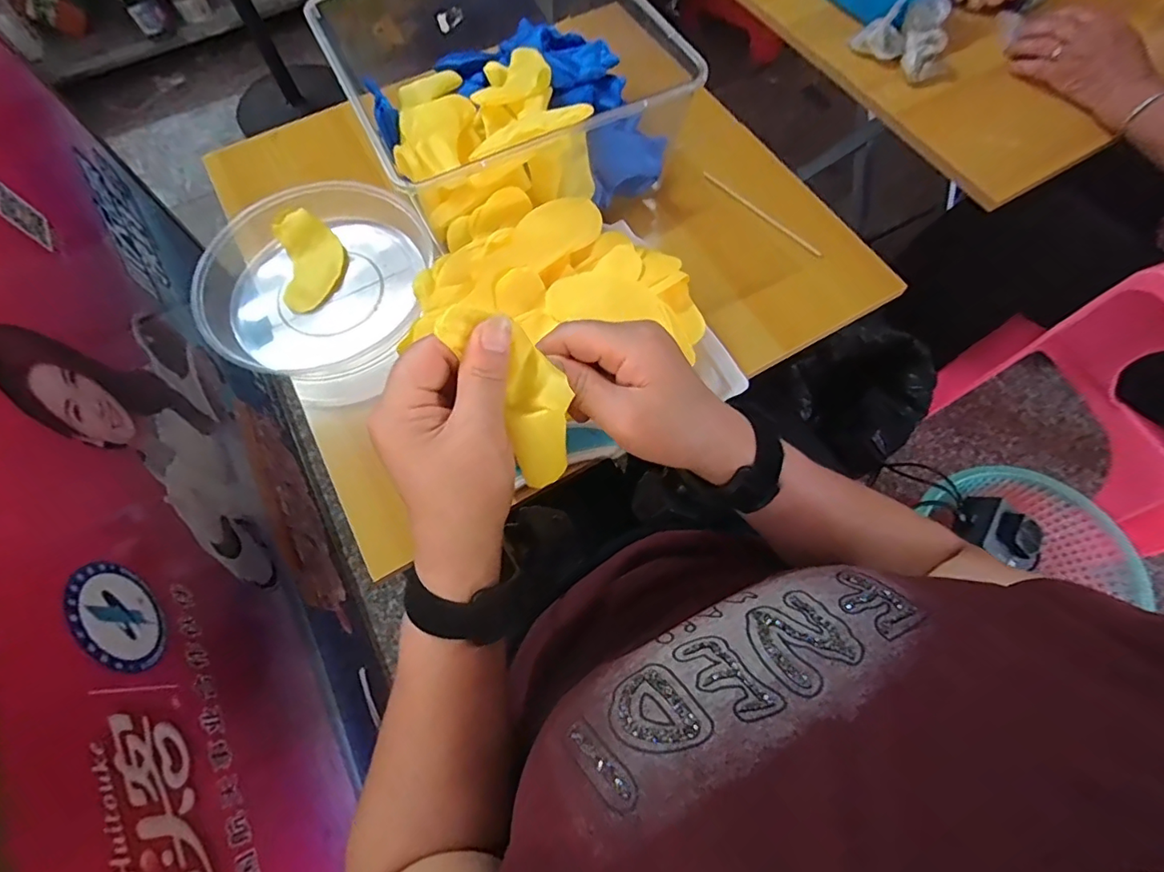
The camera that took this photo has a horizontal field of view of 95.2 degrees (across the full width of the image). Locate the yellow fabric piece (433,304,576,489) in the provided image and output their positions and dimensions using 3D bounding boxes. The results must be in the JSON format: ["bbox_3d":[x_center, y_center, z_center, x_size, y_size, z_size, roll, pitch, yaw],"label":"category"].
[{"bbox_3d":[-0.031,-0.023,0.276,0.041,0.027,0.103,-30,104,-11],"label":"yellow fabric piece"}]

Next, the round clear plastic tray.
[{"bbox_3d":[-0.286,-0.168,0.566,0.223,0.046,0.225,0,67,1],"label":"round clear plastic tray"}]

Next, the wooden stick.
[{"bbox_3d":[0.207,-0.257,0.613,0.008,0.007,0.173,-39,71,-14],"label":"wooden stick"}]

